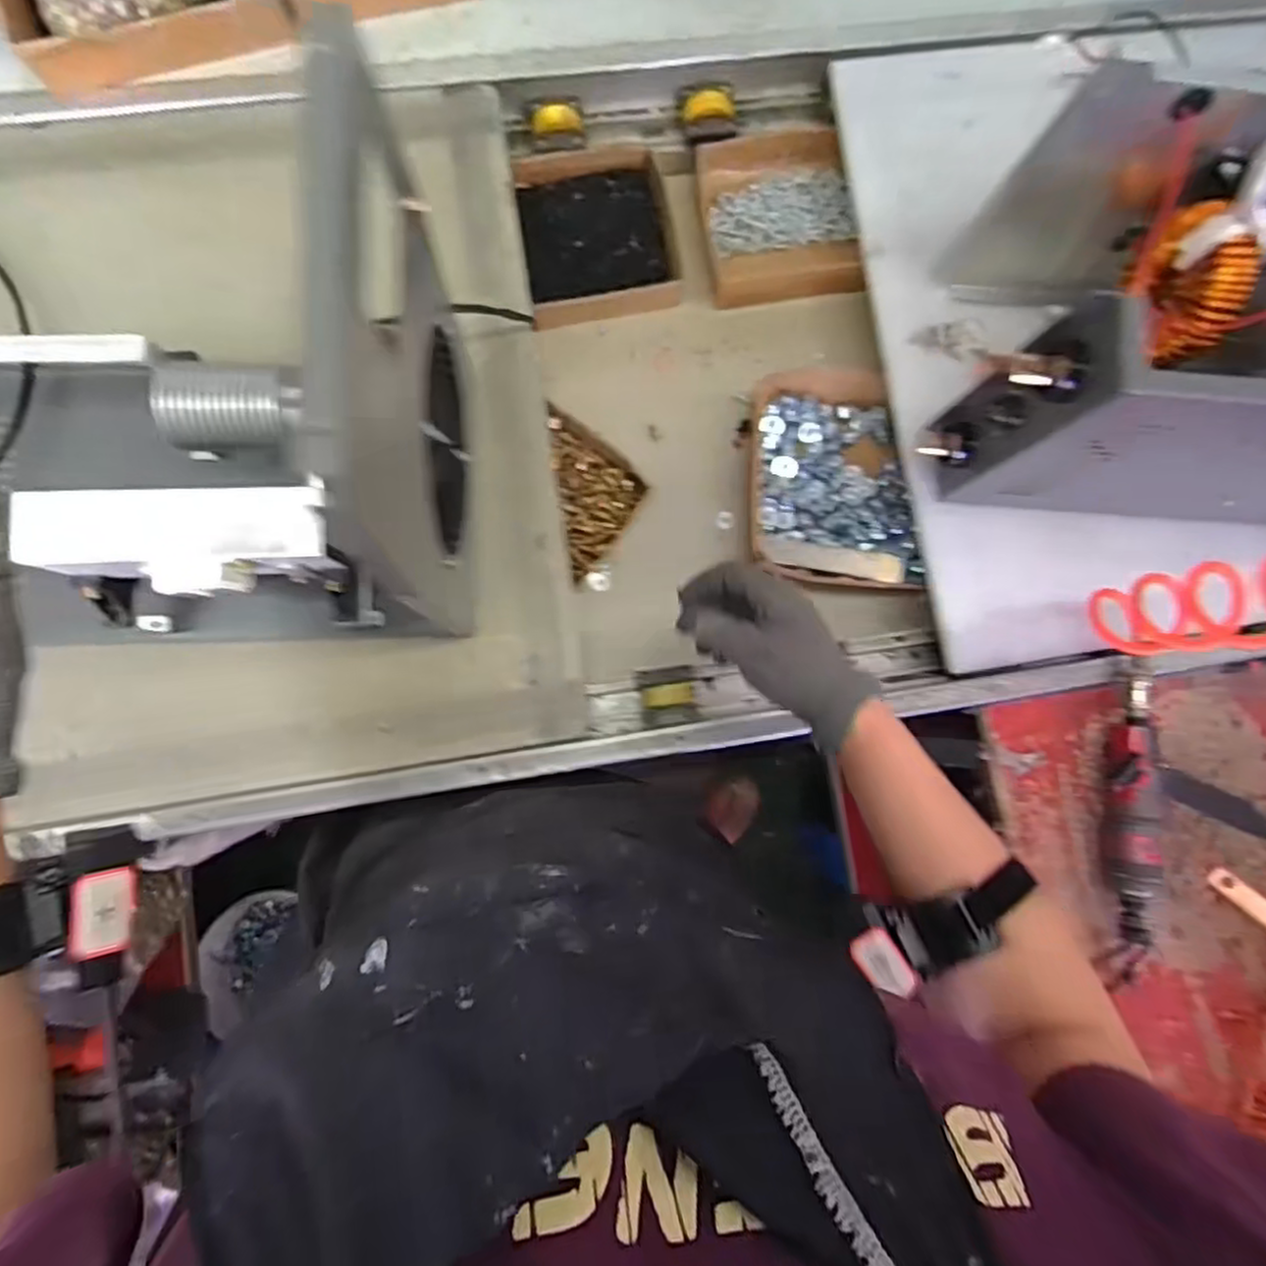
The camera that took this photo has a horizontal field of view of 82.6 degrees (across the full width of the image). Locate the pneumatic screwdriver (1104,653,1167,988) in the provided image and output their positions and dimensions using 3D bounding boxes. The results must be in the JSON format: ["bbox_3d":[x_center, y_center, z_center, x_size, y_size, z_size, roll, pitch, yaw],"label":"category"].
[{"bbox_3d":[0.447,0.163,0.648,0.045,0.050,0.281,4,85,-4],"label":"pneumatic screwdriver"}]

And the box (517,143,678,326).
[{"bbox_3d":[-0.028,-0.405,0.731,0.147,0.040,0.160,-8,86,-5],"label":"box"}]

